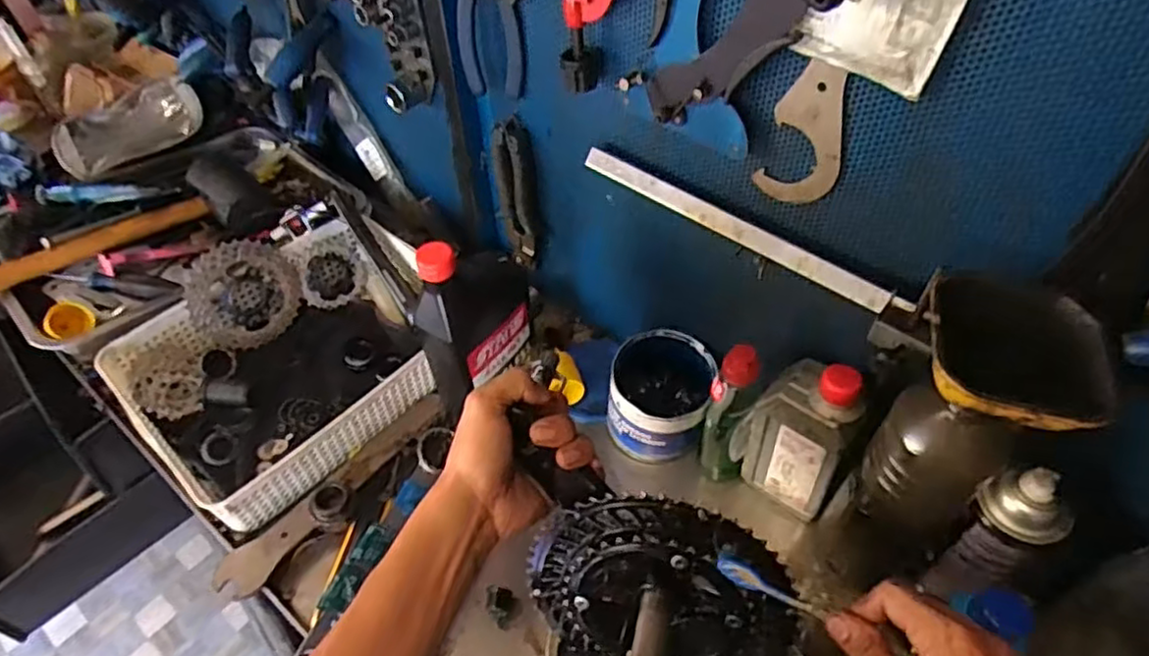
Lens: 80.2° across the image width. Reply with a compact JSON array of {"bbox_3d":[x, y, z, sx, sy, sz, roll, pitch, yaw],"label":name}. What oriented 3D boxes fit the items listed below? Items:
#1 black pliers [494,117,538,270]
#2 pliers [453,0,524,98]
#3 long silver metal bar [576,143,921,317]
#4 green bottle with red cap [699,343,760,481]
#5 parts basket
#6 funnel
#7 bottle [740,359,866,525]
[{"bbox_3d":[-0.059,-0.138,0.733,0.038,0.180,0.023,-9,48,-6],"label":"black pliers"},{"bbox_3d":[-0.079,-0.272,0.591,0.071,0.152,0.011,20,52,20],"label":"pliers"},{"bbox_3d":[0.126,-0.081,0.544,0.281,0.017,0.017,33,24,25],"label":"long silver metal bar"},{"bbox_3d":[0.146,0.077,0.637,0.040,0.165,0.061,13,50,14],"label":"green bottle with red cap"},{"bbox_3d":[-0.302,0.024,0.735,0.252,0.099,0.310,33,57,28],"label":"parts basket"},{"bbox_3d":[0.245,0.025,0.389,0.084,0.073,0.093,13,50,14],"label":"funnel"},{"bbox_3d":[0.202,0.094,0.602,0.077,0.177,0.052,33,57,28],"label":"bottle"}]

